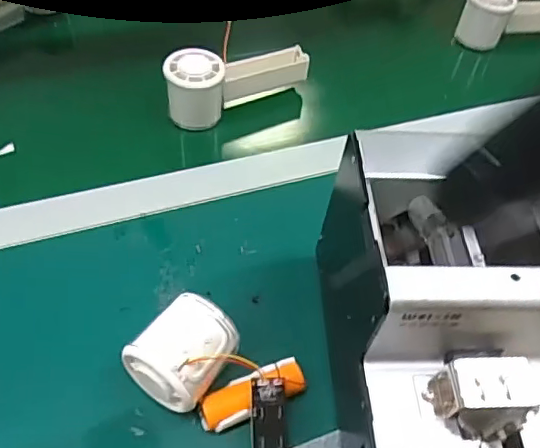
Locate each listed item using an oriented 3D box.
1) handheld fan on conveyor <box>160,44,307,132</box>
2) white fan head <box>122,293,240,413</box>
[{"bbox_3d":[-0.033,-0.151,0.569,0.154,0.063,0.045,-26,58,-23],"label":"handheld fan on conveyor"},{"bbox_3d":[-0.057,0.091,0.376,0.053,0.050,0.066,33,56,20],"label":"white fan head"}]

